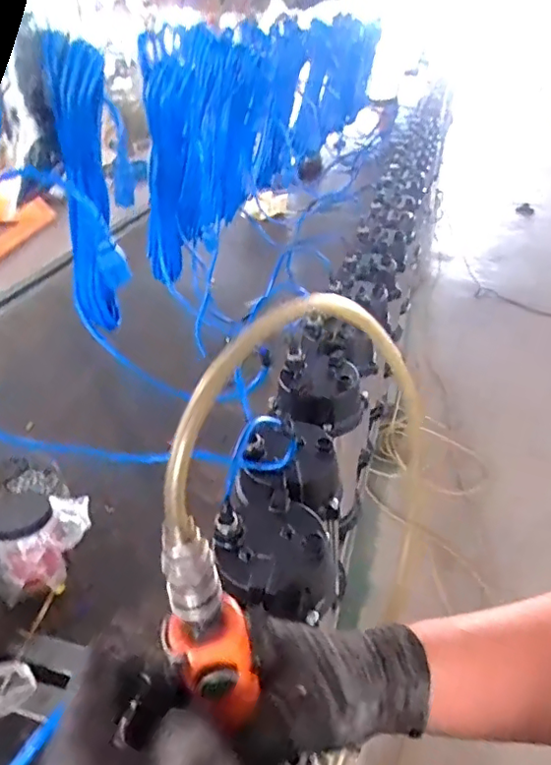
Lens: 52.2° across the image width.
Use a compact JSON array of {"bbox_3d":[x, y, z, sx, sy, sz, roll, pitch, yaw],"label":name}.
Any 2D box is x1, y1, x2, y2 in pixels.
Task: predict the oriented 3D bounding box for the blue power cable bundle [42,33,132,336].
[{"bbox_3d":[-0.230,-0.224,0.698,0.065,0.347,0.066,-17,37,-23],"label":"blue power cable bundle"}]

